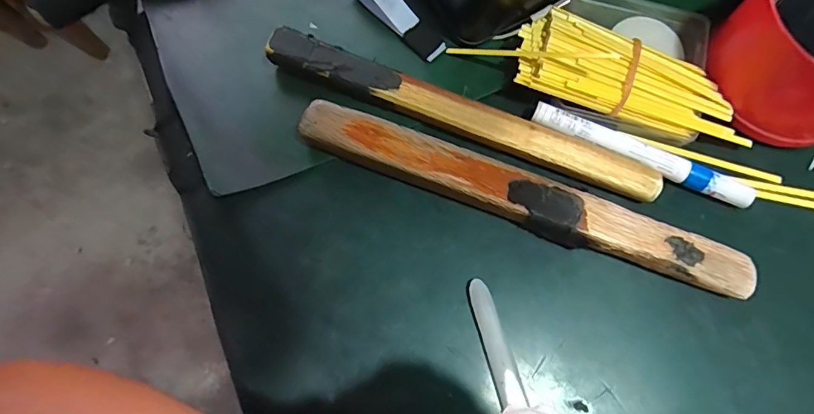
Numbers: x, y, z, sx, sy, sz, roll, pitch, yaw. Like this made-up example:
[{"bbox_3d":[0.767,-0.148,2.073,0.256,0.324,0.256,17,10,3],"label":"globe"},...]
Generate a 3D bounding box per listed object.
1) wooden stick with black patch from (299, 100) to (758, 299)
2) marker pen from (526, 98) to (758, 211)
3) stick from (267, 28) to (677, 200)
[{"bbox_3d":[0.067,-0.006,0.270,0.272,0.015,0.031,21,74,6],"label":"wooden stick with black patch"},{"bbox_3d":[0.148,-0.032,0.289,0.141,0.016,0.016,22,74,6],"label":"marker pen"},{"bbox_3d":[0.032,-0.058,0.291,0.257,0.021,0.023,22,74,6],"label":"stick"}]

